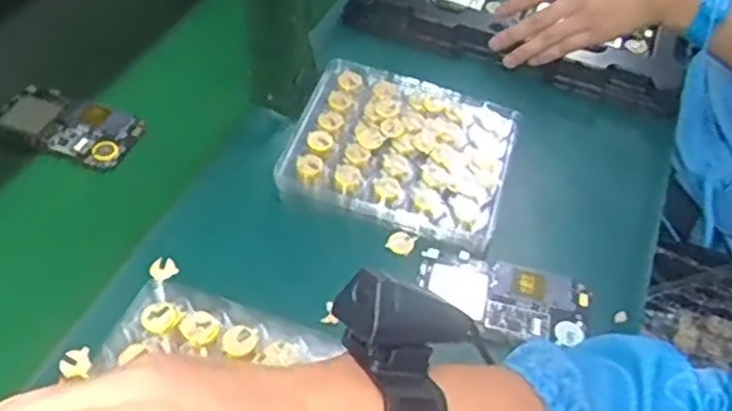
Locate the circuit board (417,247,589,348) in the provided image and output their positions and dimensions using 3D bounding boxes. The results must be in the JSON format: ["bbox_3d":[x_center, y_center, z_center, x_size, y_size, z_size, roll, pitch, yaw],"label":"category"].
[{"bbox_3d":[0.098,0.068,0.539,0.121,0.012,0.063,14,49,9],"label":"circuit board"}]

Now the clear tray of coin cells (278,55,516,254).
[{"bbox_3d":[0.028,-0.047,0.607,0.172,0.038,0.143,14,49,9],"label":"clear tray of coin cells"}]

